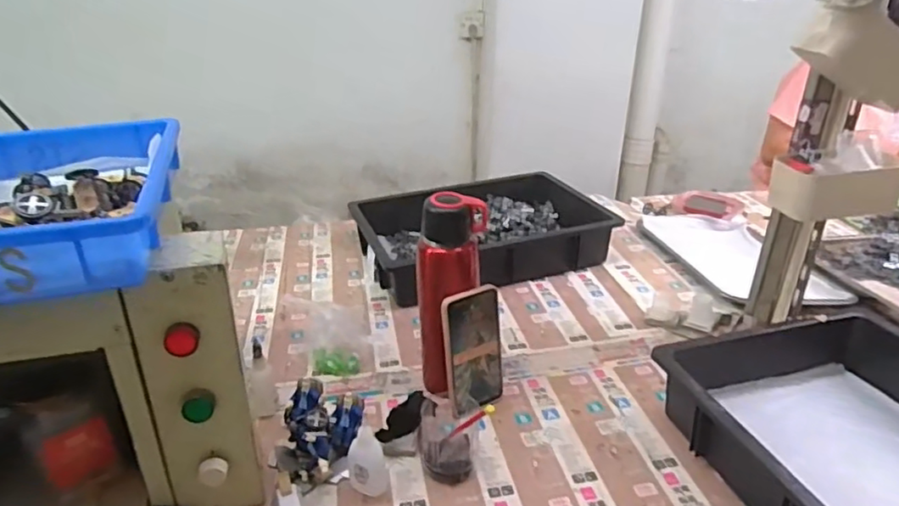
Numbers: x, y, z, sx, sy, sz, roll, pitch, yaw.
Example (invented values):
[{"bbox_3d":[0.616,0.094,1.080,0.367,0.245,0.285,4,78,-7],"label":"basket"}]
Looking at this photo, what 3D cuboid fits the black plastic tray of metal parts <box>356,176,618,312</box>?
[{"bbox_3d":[0.062,-0.039,1.137,0.455,0.099,0.304,-7,27,-14],"label":"black plastic tray of metal parts"}]

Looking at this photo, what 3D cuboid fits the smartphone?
[{"bbox_3d":[0.033,0.122,0.725,0.079,0.159,0.013,-12,19,-27],"label":"smartphone"}]

